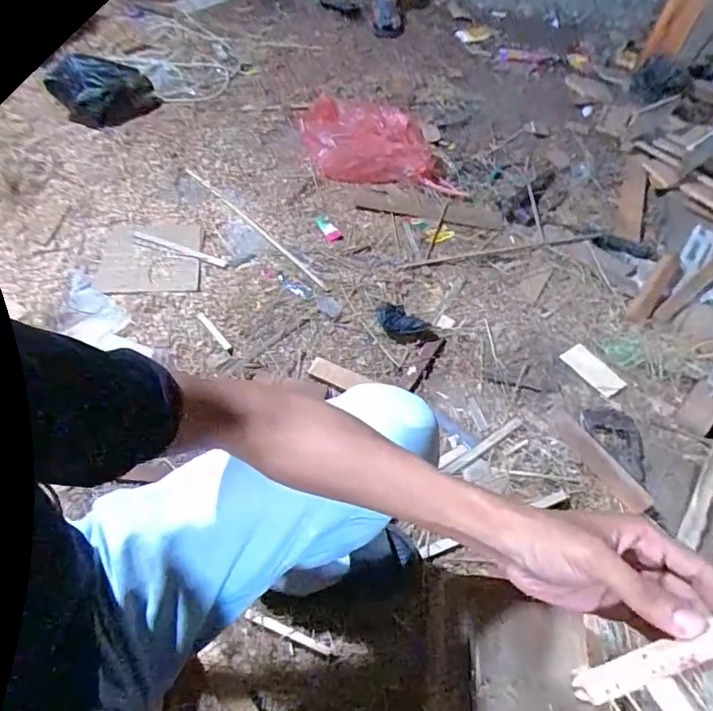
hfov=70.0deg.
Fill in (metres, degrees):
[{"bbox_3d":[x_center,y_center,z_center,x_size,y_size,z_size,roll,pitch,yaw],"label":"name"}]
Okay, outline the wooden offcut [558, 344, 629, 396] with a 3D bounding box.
[{"bbox_3d":[0.483,0.031,1.041,0.058,0.007,0.124,-32,64,-23],"label":"wooden offcut"}]

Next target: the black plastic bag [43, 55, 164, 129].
[{"bbox_3d":[-0.615,-0.661,1.258,0.133,0.126,0.222,38,61,20],"label":"black plastic bag"}]

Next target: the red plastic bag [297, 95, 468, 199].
[{"bbox_3d":[0.063,-0.575,1.376,0.431,0.109,0.284,2,56,-3],"label":"red plastic bag"}]

